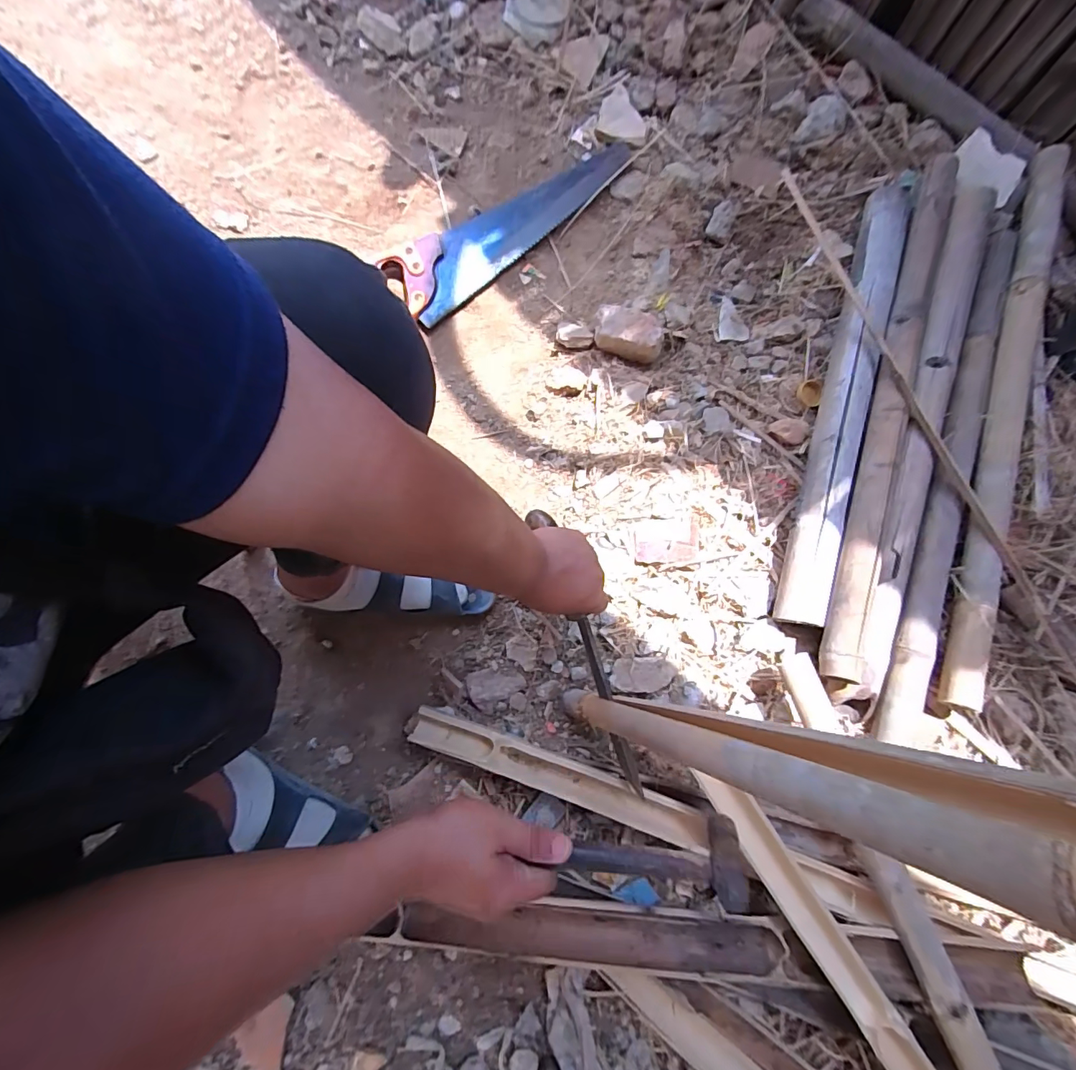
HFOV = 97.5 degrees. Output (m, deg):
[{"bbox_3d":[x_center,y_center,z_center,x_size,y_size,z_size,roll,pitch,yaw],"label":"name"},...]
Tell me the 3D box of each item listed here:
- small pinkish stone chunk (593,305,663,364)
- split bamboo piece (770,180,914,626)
[{"bbox_3d":[0.137,-0.306,0.712,0.100,0.039,0.060,12,78,4],"label":"small pinkish stone chunk"},{"bbox_3d":[0.448,-0.236,0.674,0.068,0.065,0.761,20,79,5],"label":"split bamboo piece"}]

